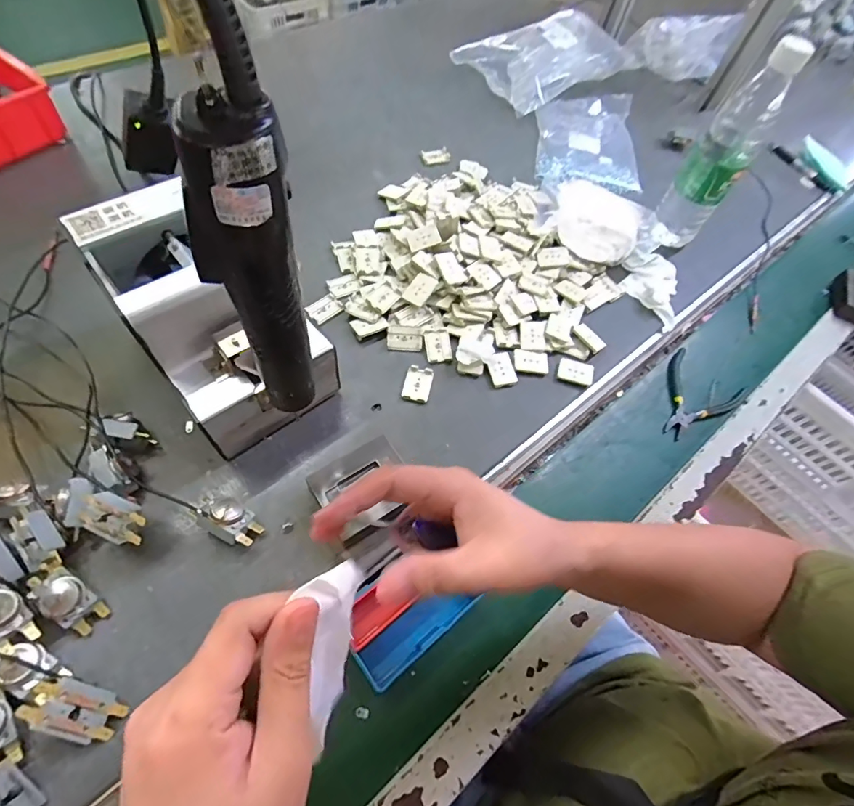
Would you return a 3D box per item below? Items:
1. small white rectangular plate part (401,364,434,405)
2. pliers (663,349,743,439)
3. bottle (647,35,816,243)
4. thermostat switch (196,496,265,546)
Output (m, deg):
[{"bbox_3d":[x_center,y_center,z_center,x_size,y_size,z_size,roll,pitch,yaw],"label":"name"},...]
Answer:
[{"bbox_3d":[-0.010,-0.020,0.476,0.028,0.006,0.041,13,61,-1],"label":"small white rectangular plate part"},{"bbox_3d":[0.319,-0.005,0.544,0.090,0.010,0.121,39,64,13],"label":"pliers"},{"bbox_3d":[0.344,-0.290,0.536,0.063,0.235,0.058,33,63,10],"label":"bottle"},{"bbox_3d":[-0.163,0.098,0.377,0.045,0.031,0.031,26,62,6],"label":"thermostat switch"}]

